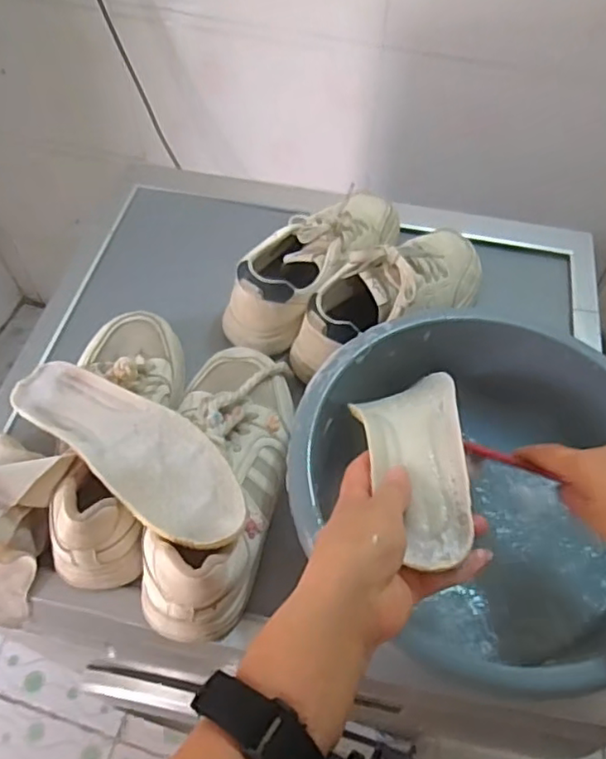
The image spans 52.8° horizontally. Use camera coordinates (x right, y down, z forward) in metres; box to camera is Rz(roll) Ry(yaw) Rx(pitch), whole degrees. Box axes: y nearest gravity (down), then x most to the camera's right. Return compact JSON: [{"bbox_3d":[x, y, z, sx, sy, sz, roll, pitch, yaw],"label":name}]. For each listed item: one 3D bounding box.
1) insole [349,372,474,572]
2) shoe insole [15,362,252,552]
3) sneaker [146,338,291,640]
[{"bbox_3d":[0.080,0.052,0.425,0.071,0.024,0.155,-2,48,-2],"label":"insole"},{"bbox_3d":[-0.141,0.046,0.486,0.238,0.016,0.077,33,57,26],"label":"shoe insole"},{"bbox_3d":[-0.068,0.071,0.500,0.099,0.080,0.255,5,56,3],"label":"sneaker"}]

